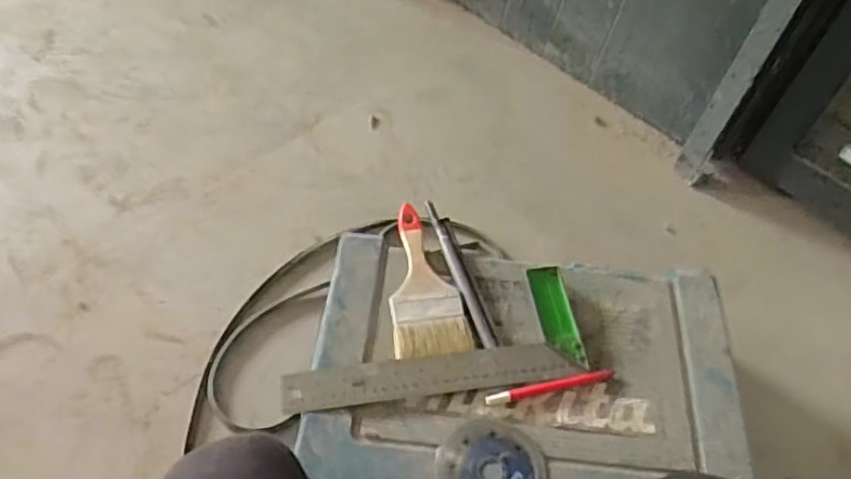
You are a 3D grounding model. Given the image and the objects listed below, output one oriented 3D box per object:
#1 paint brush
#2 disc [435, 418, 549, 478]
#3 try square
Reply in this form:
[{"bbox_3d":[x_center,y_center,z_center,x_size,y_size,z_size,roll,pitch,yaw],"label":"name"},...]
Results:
[{"bbox_3d":[-0.003,0.042,0.762,0.078,0.016,0.184,-5,53,-8],"label":"paint brush"},{"bbox_3d":[0.060,0.213,0.640,0.098,0.007,0.094,2,58,1],"label":"disc"},{"bbox_3d":[0.008,0.099,0.711,0.302,0.021,0.116,-6,53,-9],"label":"try square"}]

